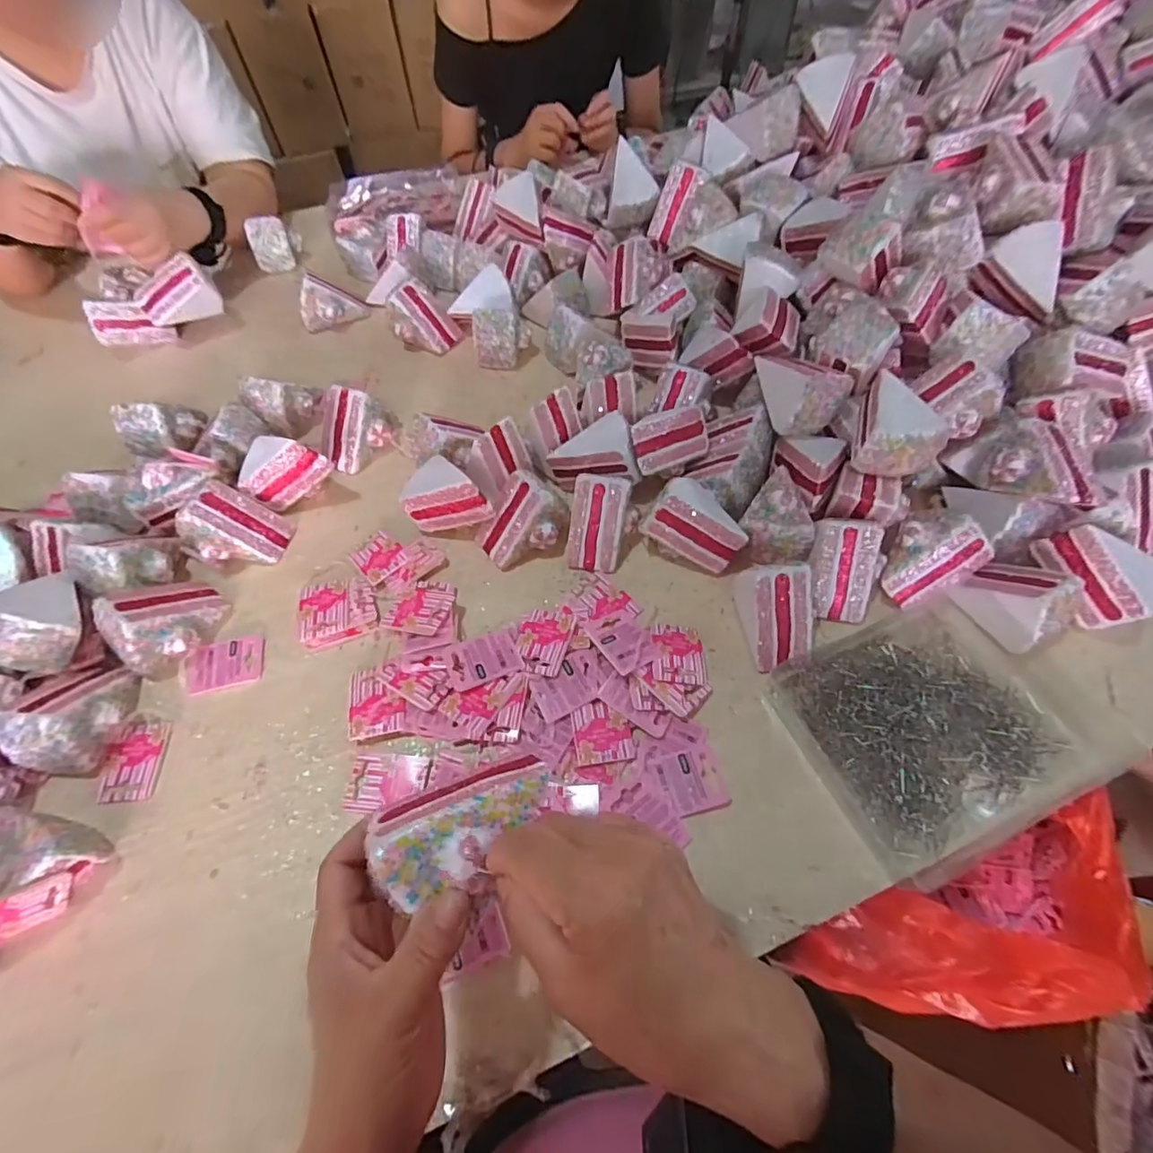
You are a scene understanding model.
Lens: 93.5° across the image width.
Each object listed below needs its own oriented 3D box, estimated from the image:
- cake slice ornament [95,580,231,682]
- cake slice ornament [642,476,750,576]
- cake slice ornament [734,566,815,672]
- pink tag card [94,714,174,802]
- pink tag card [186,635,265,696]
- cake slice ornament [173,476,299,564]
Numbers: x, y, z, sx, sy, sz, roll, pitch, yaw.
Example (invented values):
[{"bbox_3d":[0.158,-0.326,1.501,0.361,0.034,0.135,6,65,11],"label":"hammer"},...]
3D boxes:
[{"bbox_3d":[-0.376,0.038,0.491,0.068,0.062,0.090,26,65,16],"label":"cake slice ornament"},{"bbox_3d":[0.113,-0.054,0.534,0.098,0.054,0.055,28,34,-9],"label":"cake slice ornament"},{"bbox_3d":[0.180,0.030,0.481,0.056,0.063,0.086,-11,60,-4],"label":"cake slice ornament"},{"bbox_3d":[-0.370,0.153,0.456,0.042,0.005,0.068,0,64,-8],"label":"pink tag card"},{"bbox_3d":[-0.322,0.080,0.499,0.063,0.007,0.046,-11,63,-11],"label":"pink tag card"},{"bbox_3d":[-0.342,-0.049,0.542,0.069,0.072,0.079,17,62,12],"label":"cake slice ornament"}]

